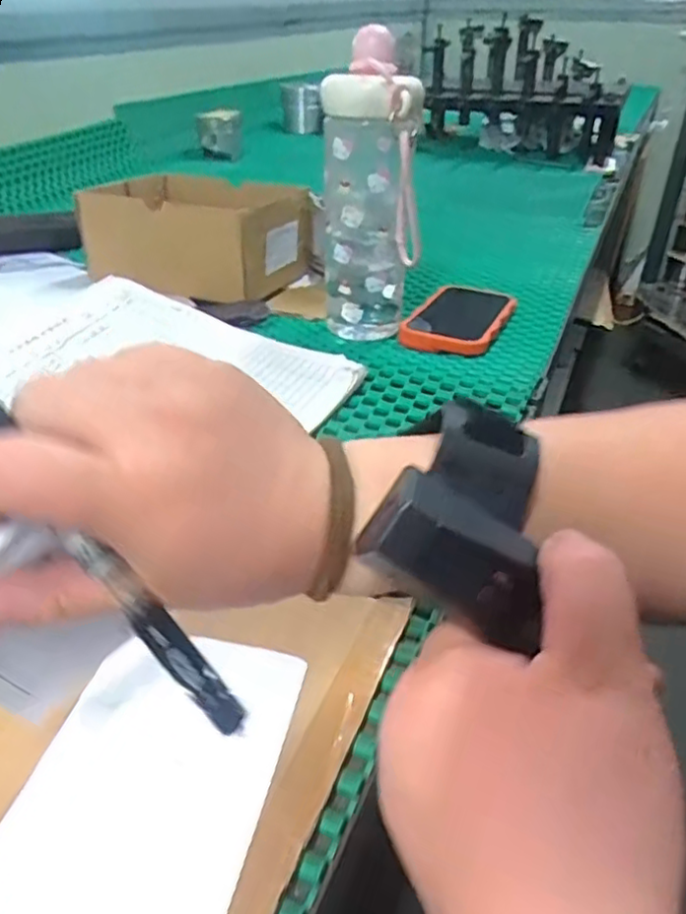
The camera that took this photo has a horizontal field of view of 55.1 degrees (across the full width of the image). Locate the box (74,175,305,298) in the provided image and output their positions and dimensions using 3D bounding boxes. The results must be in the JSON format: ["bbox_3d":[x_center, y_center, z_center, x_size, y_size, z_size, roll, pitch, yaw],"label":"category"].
[{"bbox_3d":[-0.148,-0.231,0.682,0.198,0.090,0.127,12,37,17],"label":"box"}]

